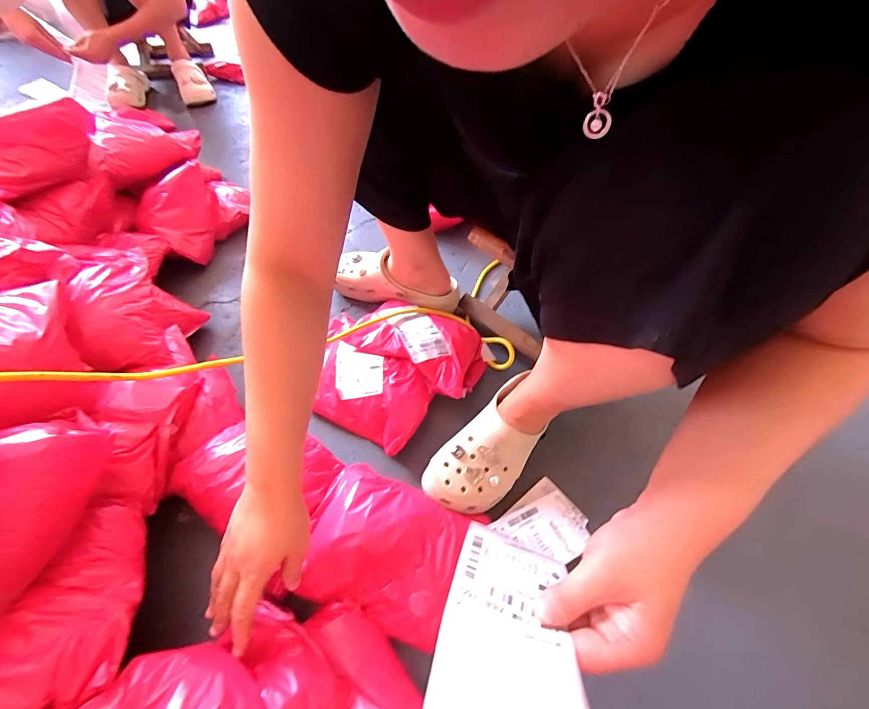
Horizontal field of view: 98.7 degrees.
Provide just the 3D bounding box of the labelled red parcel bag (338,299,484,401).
[{"bbox_3d":[-0.021,-0.020,0.639,0.213,0.076,0.147,23,56,14],"label":"labelled red parcel bag"}]

